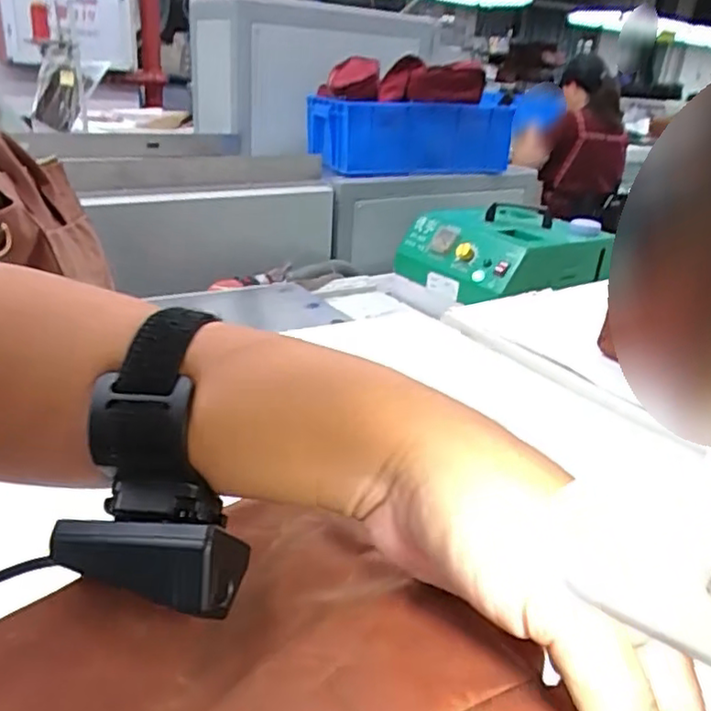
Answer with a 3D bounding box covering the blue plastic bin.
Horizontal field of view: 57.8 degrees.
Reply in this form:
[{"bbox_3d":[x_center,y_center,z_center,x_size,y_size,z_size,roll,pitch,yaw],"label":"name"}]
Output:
[{"bbox_3d":[0.139,-0.587,1.704,0.480,0.159,0.282,-7,27,-23],"label":"blue plastic bin"}]

